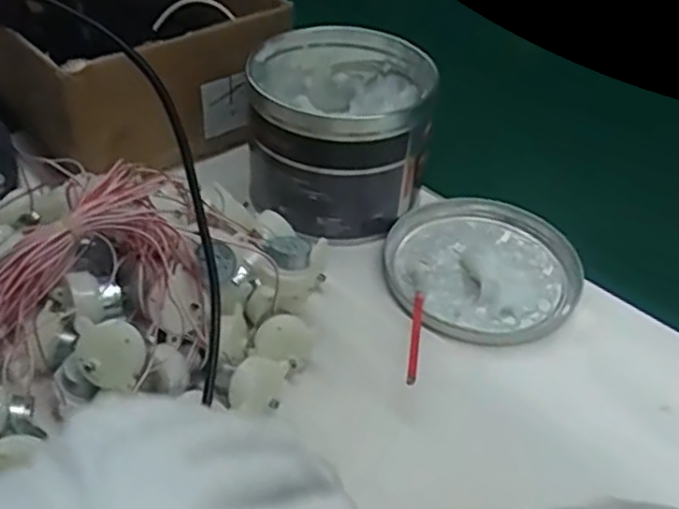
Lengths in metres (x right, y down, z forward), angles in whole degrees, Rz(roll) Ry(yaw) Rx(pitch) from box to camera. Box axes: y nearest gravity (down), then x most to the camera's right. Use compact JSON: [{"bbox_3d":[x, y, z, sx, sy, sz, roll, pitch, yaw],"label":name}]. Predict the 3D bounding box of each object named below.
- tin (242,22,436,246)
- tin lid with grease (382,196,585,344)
[{"bbox_3d":[0.000,-0.089,0.506,0.123,0.108,0.133,2,41,-2],"label":"tin"},{"bbox_3d":[0.096,0.007,0.478,0.127,0.019,0.126,2,41,-2],"label":"tin lid with grease"}]

